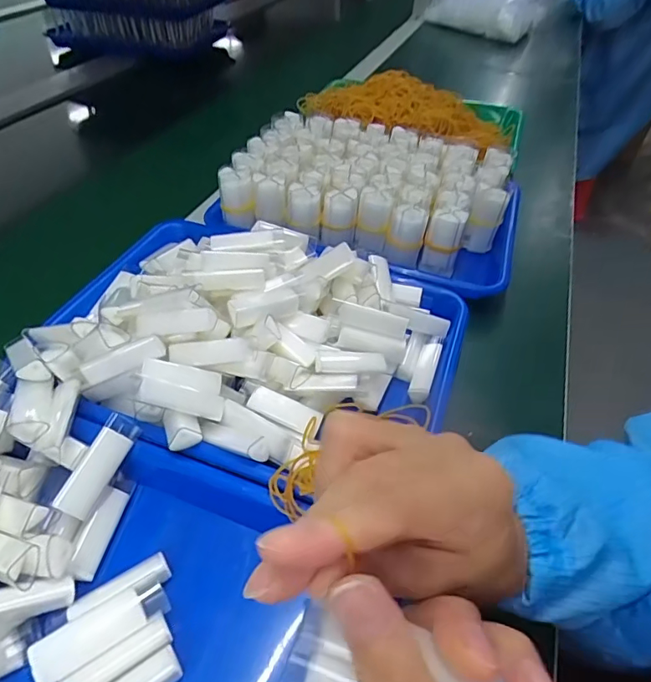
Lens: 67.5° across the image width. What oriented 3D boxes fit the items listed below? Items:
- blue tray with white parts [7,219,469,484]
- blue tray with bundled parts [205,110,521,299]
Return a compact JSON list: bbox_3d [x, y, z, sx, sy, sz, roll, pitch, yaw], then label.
[{"bbox_3d":[-0.055,-0.016,0.398,0.317,0.071,0.249,16,47,12],"label":"blue tray with white parts"},{"bbox_3d":[0.057,-0.165,0.555,0.300,0.086,0.214,17,47,13],"label":"blue tray with bundled parts"}]

